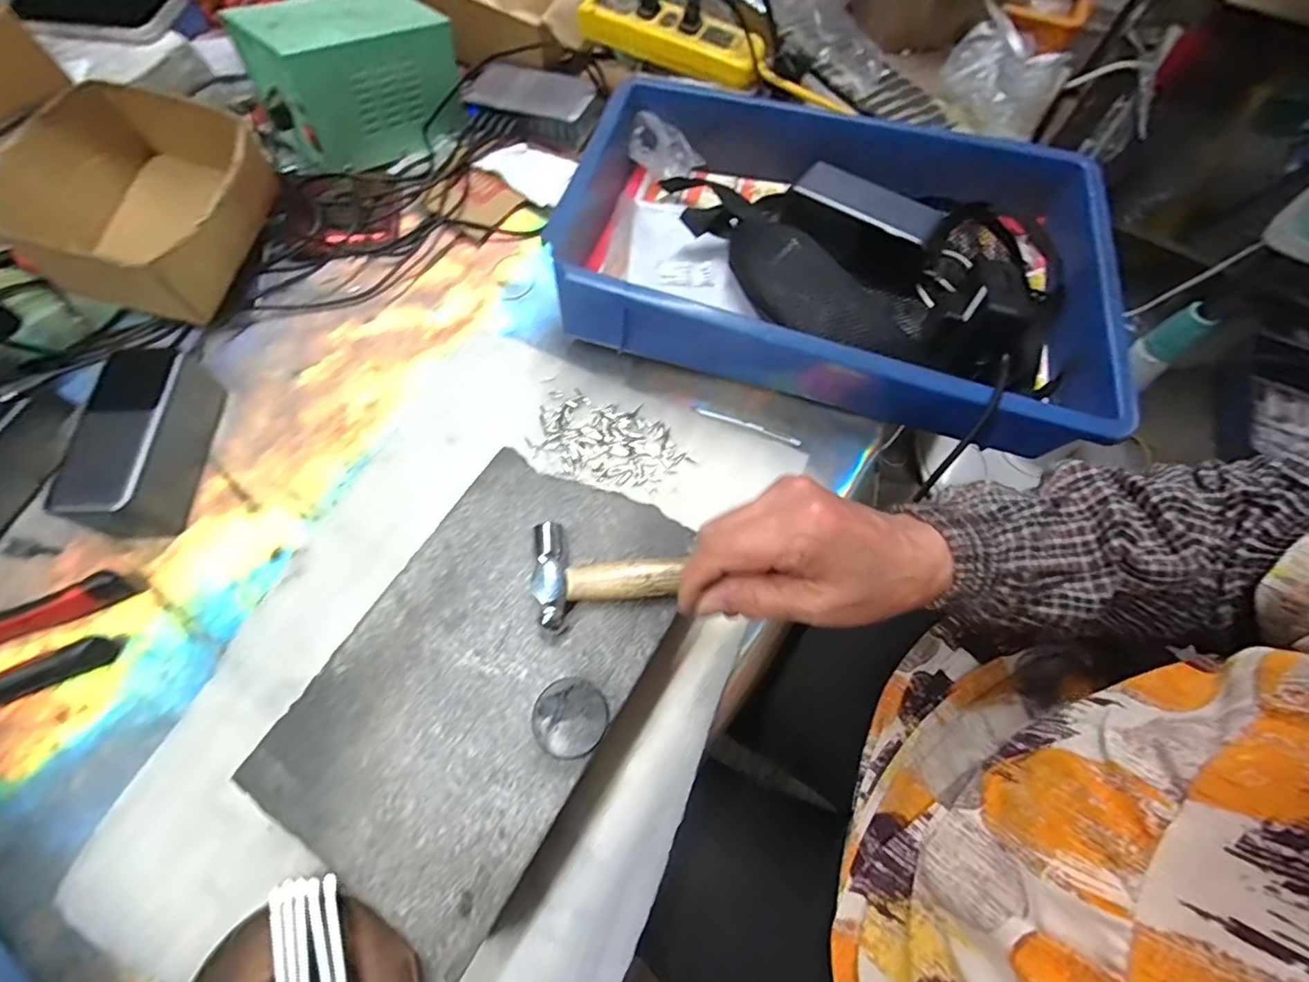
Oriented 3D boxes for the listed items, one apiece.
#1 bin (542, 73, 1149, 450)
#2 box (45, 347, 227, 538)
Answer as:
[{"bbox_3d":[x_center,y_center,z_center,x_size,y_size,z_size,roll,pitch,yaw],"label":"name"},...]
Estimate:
[{"bbox_3d":[0.157,-0.212,0.466,0.436,0.088,0.298,14,68,5],"label":"bin"},{"bbox_3d":[-0.358,-0.034,0.393,0.057,0.052,0.131,2,67,0],"label":"box"}]

